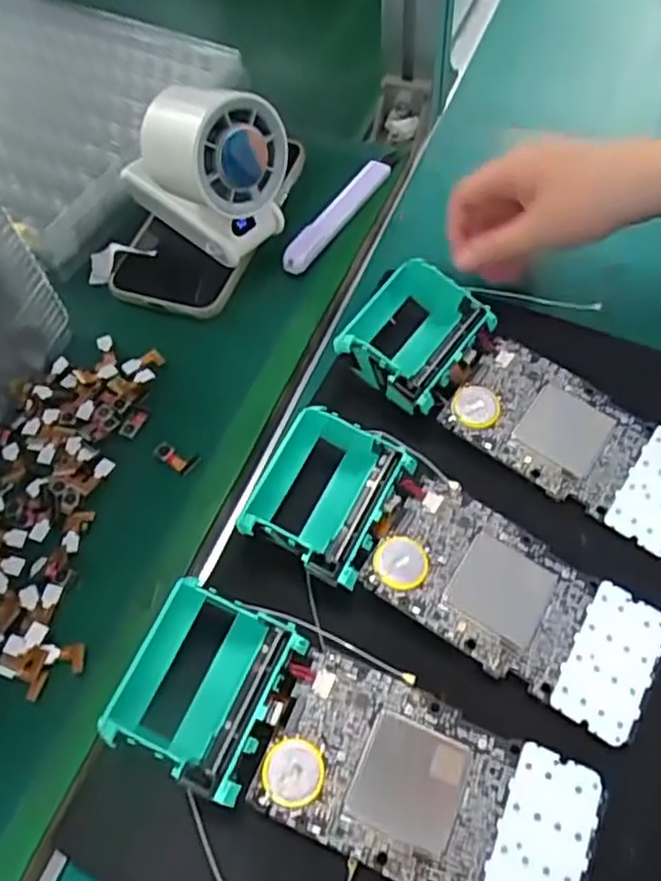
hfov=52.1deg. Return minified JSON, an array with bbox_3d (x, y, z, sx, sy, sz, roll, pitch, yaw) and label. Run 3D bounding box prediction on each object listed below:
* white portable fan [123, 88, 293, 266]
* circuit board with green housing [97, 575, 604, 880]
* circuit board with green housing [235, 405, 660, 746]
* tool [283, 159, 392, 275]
[{"bbox_3d":[-0.078,-0.158,0.391,0.100,0.097,0.053,37,68,21],"label":"white portable fan"},{"bbox_3d":[0.010,0.123,0.266,0.186,0.032,0.068,19,63,13],"label":"circuit board with green housing"},{"bbox_3d":[0.055,0.052,0.307,0.192,0.030,0.072,25,64,16],"label":"circuit board with green housing"},{"bbox_3d":[0.005,-0.145,0.432,0.017,0.007,0.107,36,65,0],"label":"tool"}]

